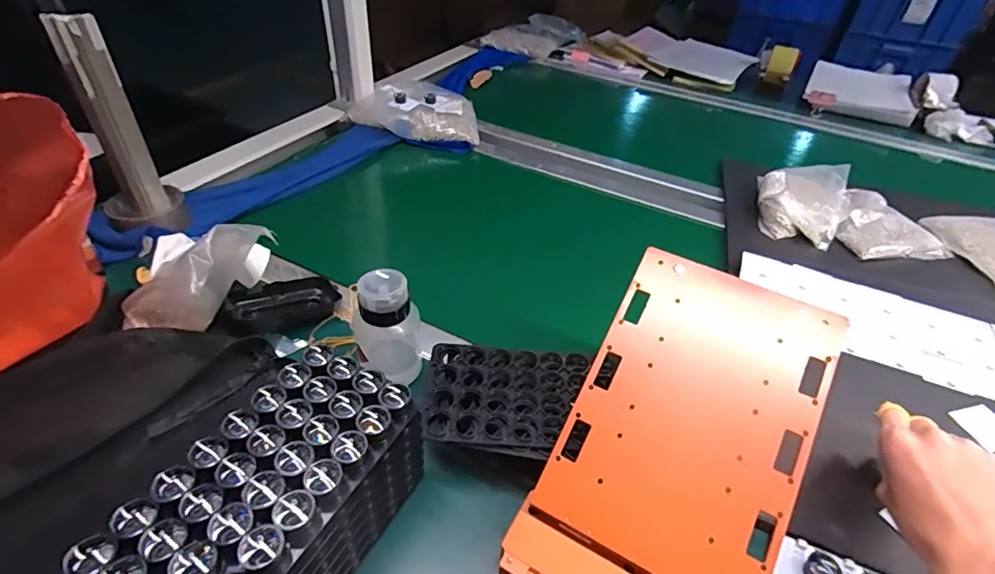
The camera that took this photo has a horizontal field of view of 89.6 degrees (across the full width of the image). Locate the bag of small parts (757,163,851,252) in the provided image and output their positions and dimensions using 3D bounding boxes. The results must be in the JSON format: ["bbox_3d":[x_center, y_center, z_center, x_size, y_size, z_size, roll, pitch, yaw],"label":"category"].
[{"bbox_3d":[0.466,-0.133,0.769,0.120,0.053,0.179,22,44,19],"label":"bag of small parts"}]

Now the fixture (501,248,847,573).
[{"bbox_3d":[0.091,0.179,0.326,0.158,0.063,0.445,21,61,20],"label":"fixture"}]

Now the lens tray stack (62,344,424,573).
[{"bbox_3d":[-0.144,0.158,0.341,0.099,0.129,0.198,21,44,18],"label":"lens tray stack"}]

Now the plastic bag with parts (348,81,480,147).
[{"bbox_3d":[-0.157,-0.333,0.947,0.250,0.061,0.169,5,41,1],"label":"plastic bag with parts"}]

